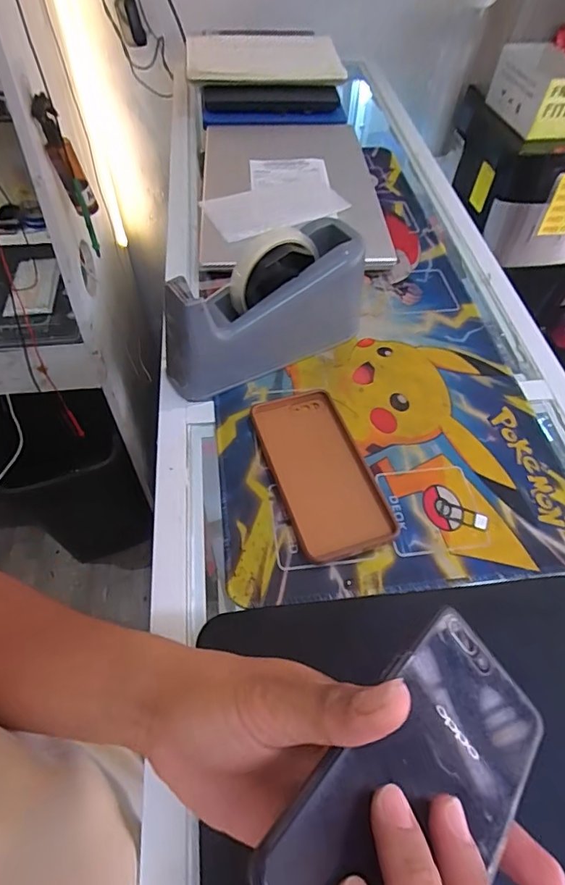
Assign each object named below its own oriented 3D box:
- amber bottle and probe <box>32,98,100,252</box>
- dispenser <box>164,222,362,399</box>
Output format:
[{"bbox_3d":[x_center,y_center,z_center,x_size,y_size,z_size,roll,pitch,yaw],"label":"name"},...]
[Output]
[{"bbox_3d":[-0.329,-0.411,0.759,0.047,0.236,0.058,-16,57,-13],"label":"amber bottle and probe"},{"bbox_3d":[-0.012,-0.117,0.442,0.193,0.107,0.084,-33,62,-23],"label":"dispenser"}]

